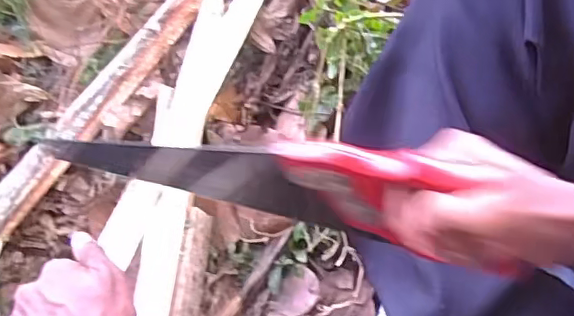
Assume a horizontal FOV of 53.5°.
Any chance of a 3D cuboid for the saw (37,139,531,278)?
[{"bbox_3d":[-0.051,0.015,0.430,0.396,0.070,0.037,5,57,34],"label":"saw"}]

